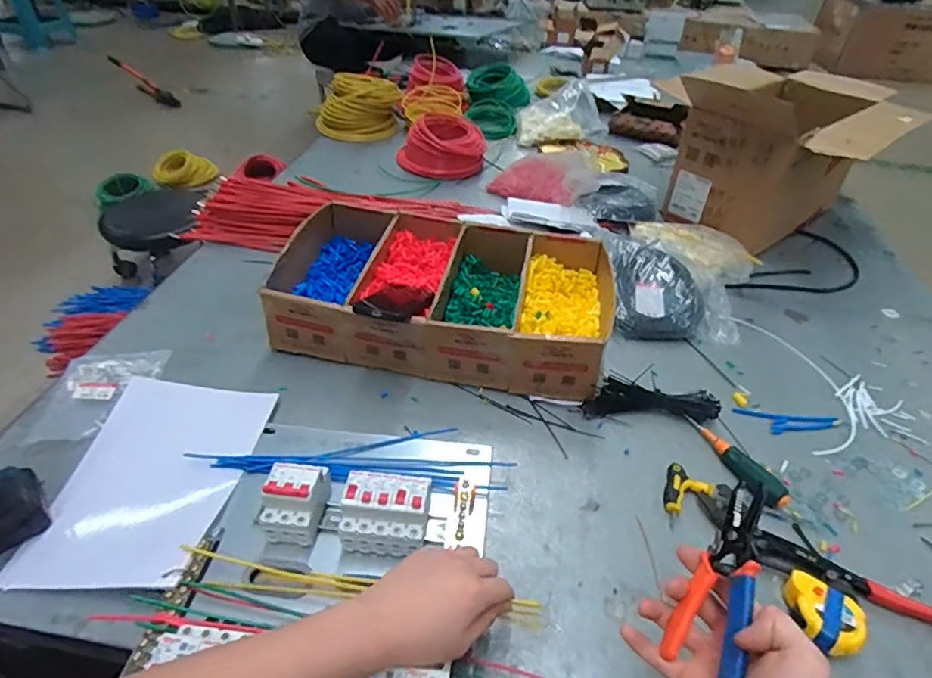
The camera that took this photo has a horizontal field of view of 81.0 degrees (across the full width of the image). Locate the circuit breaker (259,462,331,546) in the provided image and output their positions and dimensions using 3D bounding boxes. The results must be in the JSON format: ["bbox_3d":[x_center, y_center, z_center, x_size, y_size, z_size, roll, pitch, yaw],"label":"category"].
[{"bbox_3d":[-0.185,0.174,0.592,0.057,0.071,0.073,4,39,-2],"label":"circuit breaker"}]

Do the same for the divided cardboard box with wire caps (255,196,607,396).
[{"bbox_3d":[-0.035,-0.084,0.916,0.513,0.111,0.346,10,39,5],"label":"divided cardboard box with wire caps"}]

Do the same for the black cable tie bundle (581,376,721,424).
[{"bbox_3d":[0.268,0.086,0.809,0.189,0.029,0.073,3,39,-3],"label":"black cable tie bundle"}]

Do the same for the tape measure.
[{"bbox_3d":[0.377,0.293,0.581,0.071,0.034,0.079,-28,50,-35],"label":"tape measure"}]

